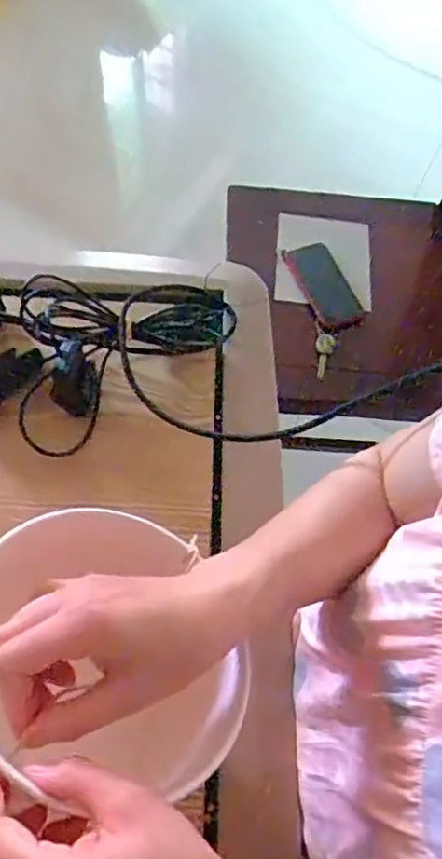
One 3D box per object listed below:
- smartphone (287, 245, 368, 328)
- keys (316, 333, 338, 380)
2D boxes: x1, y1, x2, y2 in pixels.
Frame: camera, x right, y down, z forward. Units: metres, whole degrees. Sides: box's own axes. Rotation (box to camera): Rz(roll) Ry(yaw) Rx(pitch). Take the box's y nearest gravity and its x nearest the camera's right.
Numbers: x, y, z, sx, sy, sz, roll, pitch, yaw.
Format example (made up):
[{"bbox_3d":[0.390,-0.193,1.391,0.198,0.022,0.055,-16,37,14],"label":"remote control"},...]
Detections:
[{"bbox_3d":[0.174,-0.243,1.026,0.074,0.009,0.165,-26,74,-2],"label":"smartphone"},{"bbox_3d":[0.166,-0.119,0.987,0.031,0.013,0.077,14,87,3],"label":"keys"}]

